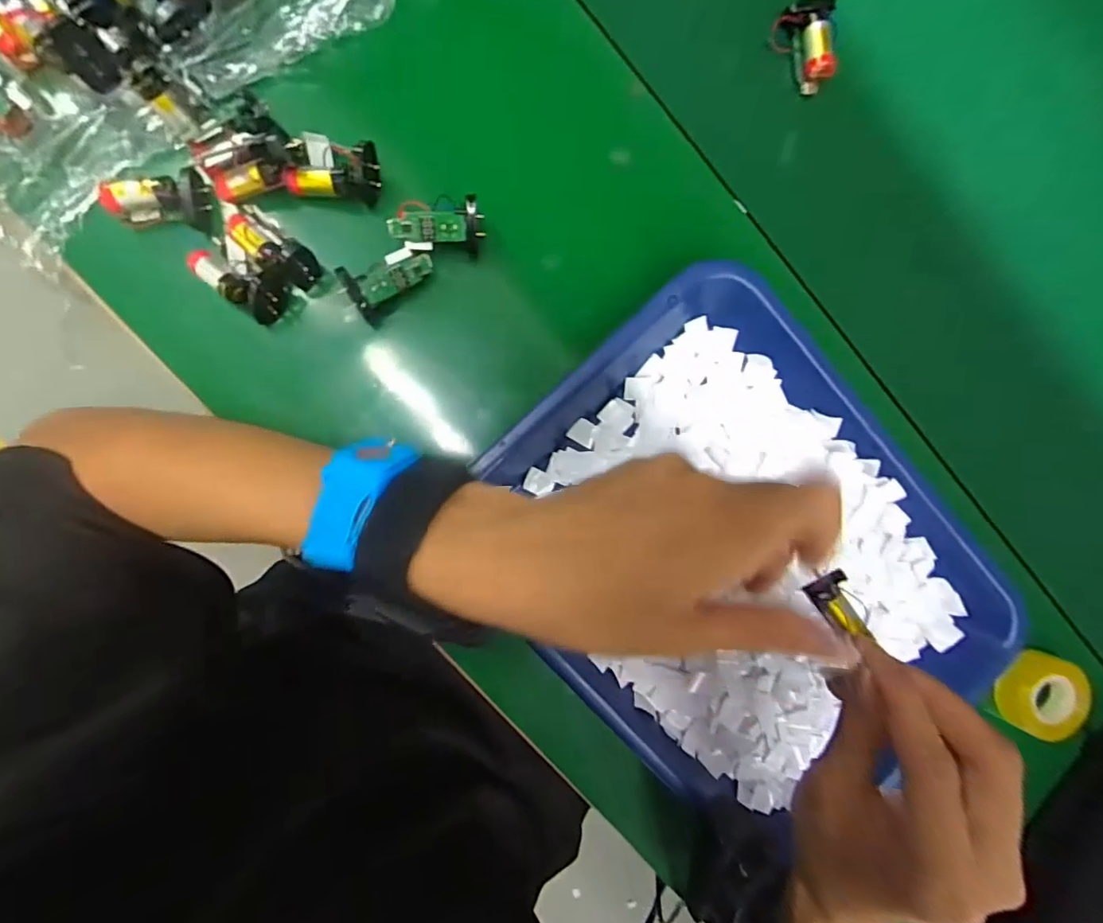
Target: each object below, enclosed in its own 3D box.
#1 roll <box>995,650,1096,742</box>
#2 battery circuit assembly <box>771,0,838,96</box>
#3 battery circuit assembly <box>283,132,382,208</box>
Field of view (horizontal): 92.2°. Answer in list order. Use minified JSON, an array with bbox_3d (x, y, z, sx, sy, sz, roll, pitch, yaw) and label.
[{"bbox_3d":[0.359,0.170,0.386,0.059,0.024,0.058,0,95,-4],"label":"roll"},{"bbox_3d":[0.164,-0.269,0.343,0.031,0.024,0.055,-2,95,-4],"label":"battery circuit assembly"},{"bbox_3d":[-0.126,-0.170,0.307,0.051,0.028,0.033,6,94,-5],"label":"battery circuit assembly"}]

